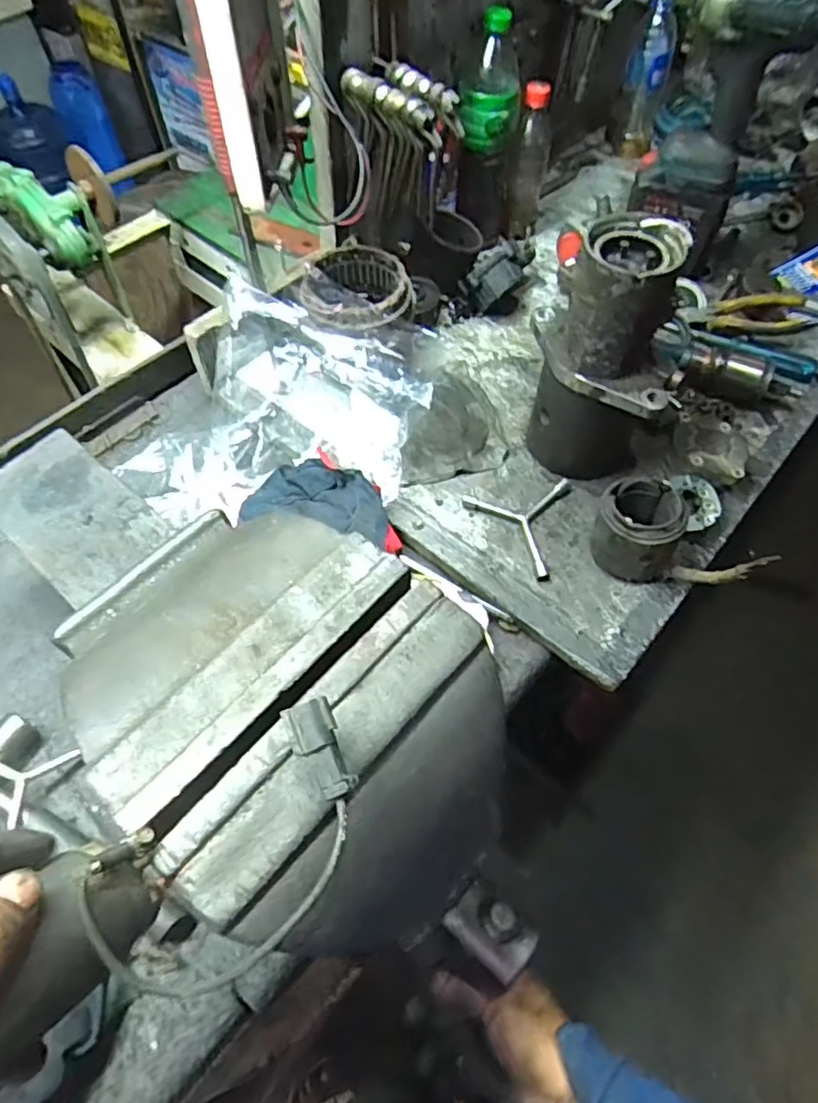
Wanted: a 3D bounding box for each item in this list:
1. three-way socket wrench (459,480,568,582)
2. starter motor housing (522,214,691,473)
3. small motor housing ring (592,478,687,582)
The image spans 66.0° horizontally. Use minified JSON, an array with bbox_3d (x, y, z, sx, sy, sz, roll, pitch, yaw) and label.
[{"bbox_3d":[0.138,-0.039,0.678,0.106,0.012,0.128,-30,63,-18],"label":"three-way socket wrench"},{"bbox_3d":[0.192,-0.184,0.623,0.144,0.251,0.115,18,59,10],"label":"starter motor housing"},{"bbox_3d":[0.227,-0.021,0.625,0.080,0.085,0.076,0,58,-1],"label":"small motor housing ring"}]

